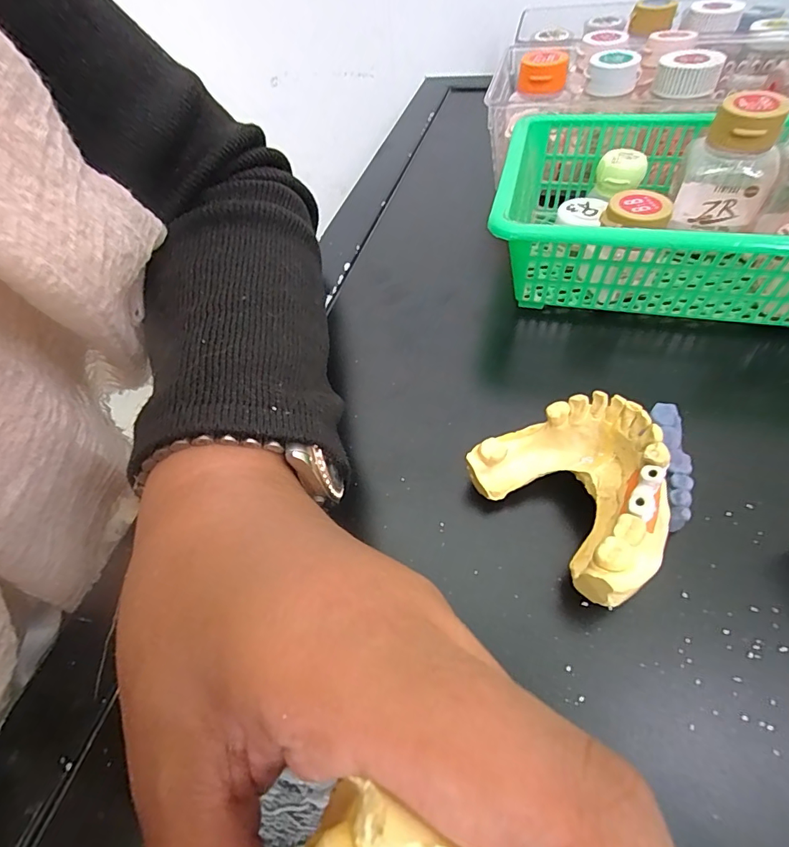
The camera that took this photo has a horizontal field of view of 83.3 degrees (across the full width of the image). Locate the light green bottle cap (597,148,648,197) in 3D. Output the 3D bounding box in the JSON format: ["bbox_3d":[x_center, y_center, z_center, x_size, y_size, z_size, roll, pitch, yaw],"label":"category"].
[{"bbox_3d":[0.127,-0.140,0.250,0.025,0.018,0.021,16,57,18],"label":"light green bottle cap"}]

